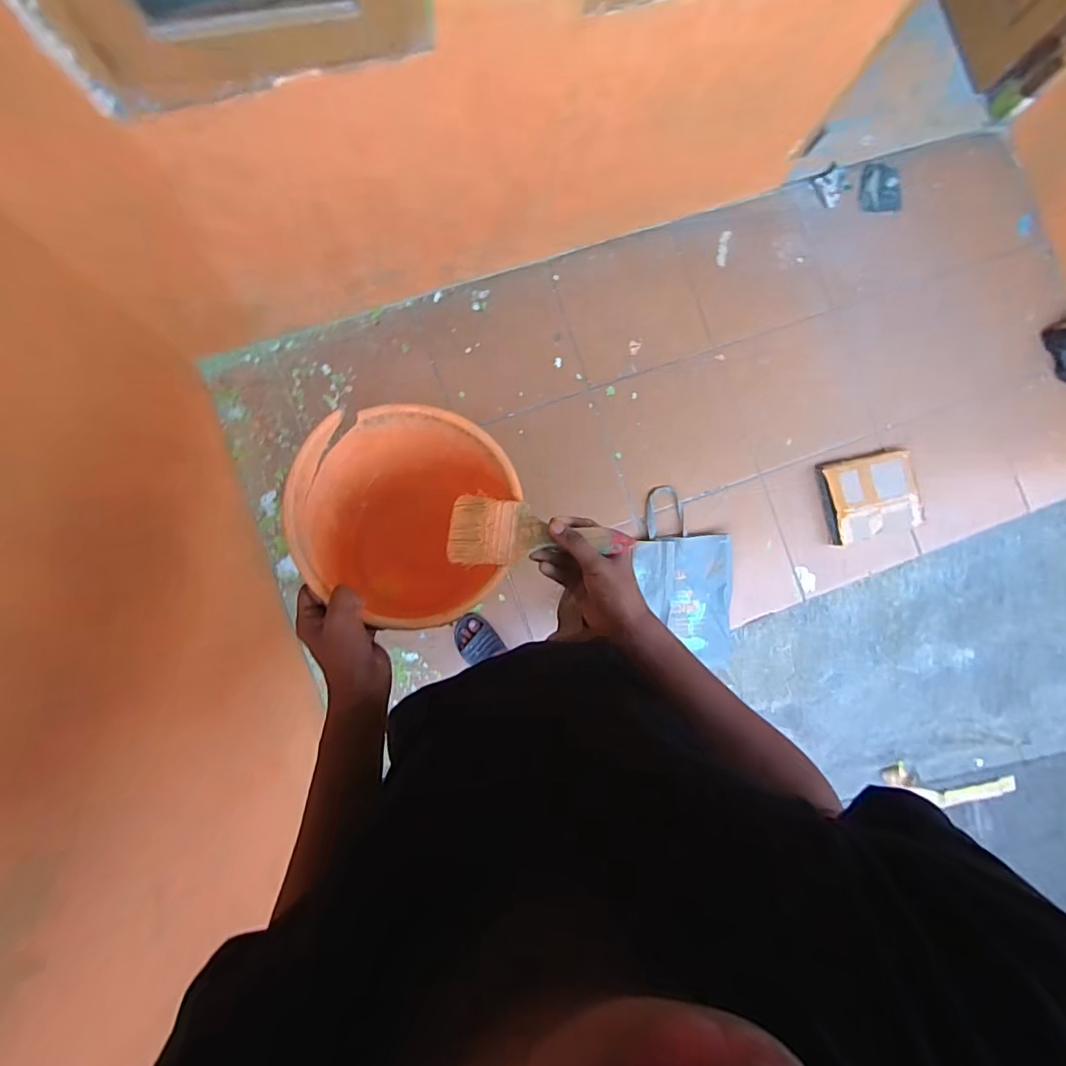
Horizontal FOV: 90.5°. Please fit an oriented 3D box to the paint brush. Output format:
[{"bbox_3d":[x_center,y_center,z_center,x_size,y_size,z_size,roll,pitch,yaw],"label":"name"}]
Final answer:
[{"bbox_3d":[0.006,0.000,0.546,0.184,0.022,0.069,3,95,3],"label":"paint brush"}]

